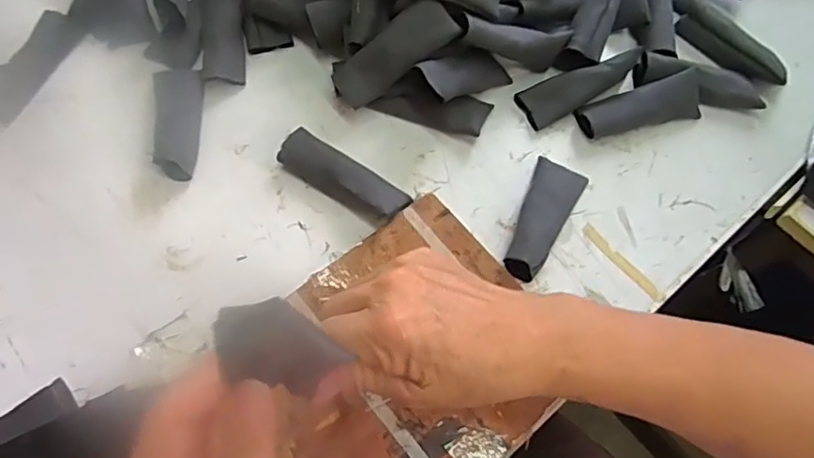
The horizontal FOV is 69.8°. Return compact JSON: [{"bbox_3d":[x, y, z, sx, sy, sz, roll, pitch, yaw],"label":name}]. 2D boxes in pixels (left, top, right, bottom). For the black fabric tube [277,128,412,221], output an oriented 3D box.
[{"bbox_3d":[-0.050,-0.042,0.462,0.107,0.027,0.035,30,68,10],"label":"black fabric tube"}]

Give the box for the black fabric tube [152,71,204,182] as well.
[{"bbox_3d":[-0.183,-0.085,0.472,0.036,0.022,0.095,-9,67,-7],"label":"black fabric tube"}]

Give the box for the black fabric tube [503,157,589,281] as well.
[{"bbox_3d":[0.103,-0.013,0.450,0.040,0.034,0.105,30,68,10],"label":"black fabric tube"}]

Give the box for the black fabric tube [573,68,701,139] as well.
[{"bbox_3d":[0.196,-0.103,0.489,0.104,0.025,0.030,-11,67,-8],"label":"black fabric tube"}]

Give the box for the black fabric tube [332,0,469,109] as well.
[{"bbox_3d":[-0.008,-0.145,0.473,0.113,0.018,0.041,-33,99,10],"label":"black fabric tube"}]

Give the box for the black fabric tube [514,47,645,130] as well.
[{"bbox_3d":[0.149,-0.122,0.495,0.107,0.020,0.035,-25,69,3],"label":"black fabric tube"}]

